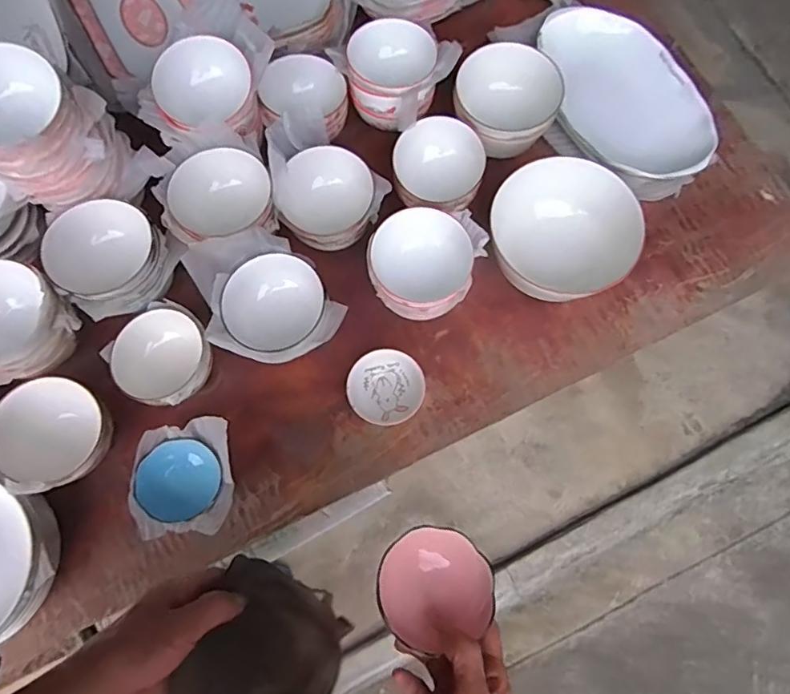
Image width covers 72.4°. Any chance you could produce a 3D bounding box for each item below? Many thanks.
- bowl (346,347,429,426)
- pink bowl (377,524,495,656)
[{"bbox_3d":[-0.010,0.053,0.711,0.095,0.034,0.097,0,74,-2],"label":"bowl"},{"bbox_3d":[0.034,0.196,0.447,0.092,0.035,0.088,0,74,-2],"label":"pink bowl"}]

